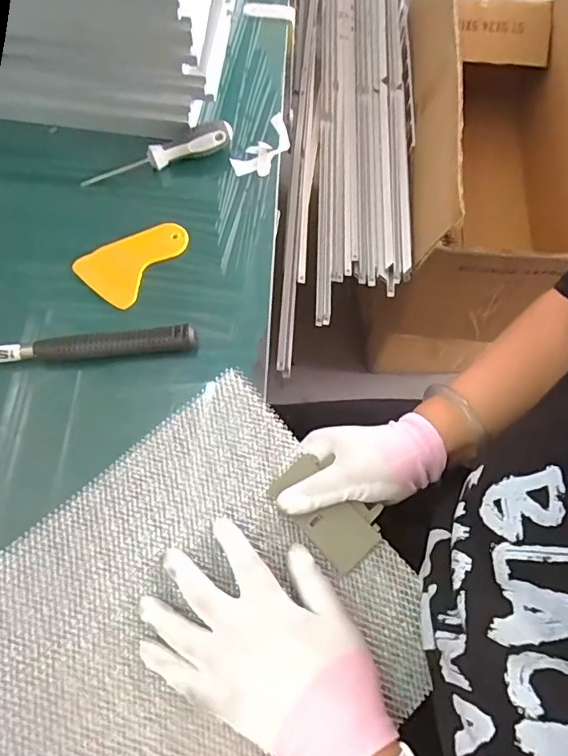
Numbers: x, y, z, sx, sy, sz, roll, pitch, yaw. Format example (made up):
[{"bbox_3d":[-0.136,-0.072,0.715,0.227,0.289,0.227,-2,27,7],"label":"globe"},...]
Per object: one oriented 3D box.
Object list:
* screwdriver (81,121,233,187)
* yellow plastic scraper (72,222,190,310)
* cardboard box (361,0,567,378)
[{"bbox_3d":[-0.125,-0.225,0.513,0.154,0.021,0.023,-22,70,-9],"label":"screwdriver"},{"bbox_3d":[-0.142,-0.116,0.487,0.067,0.008,0.098,38,73,13],"label":"yellow plastic scraper"},{"bbox_3d":[0.343,-0.353,0.820,0.293,0.342,0.598,5,69,2],"label":"cardboard box"}]

